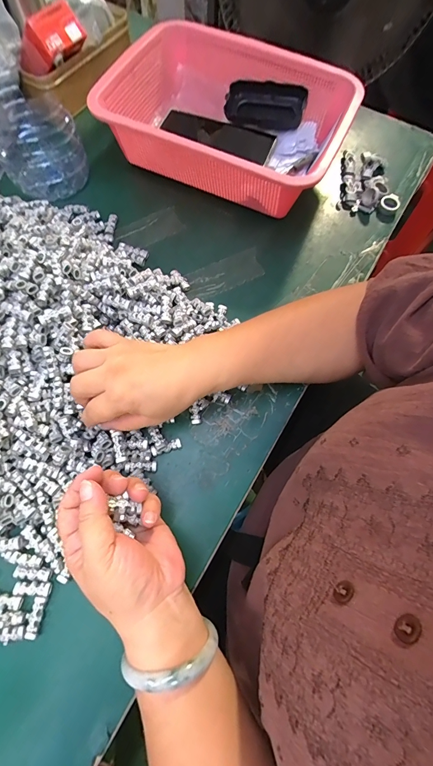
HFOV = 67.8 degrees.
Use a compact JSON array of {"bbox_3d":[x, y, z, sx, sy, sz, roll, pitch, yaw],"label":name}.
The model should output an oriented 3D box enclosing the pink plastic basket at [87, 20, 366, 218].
[{"bbox_3d":[0.013,-0.350,0.438,0.283,0.086,0.223,24,72,7],"label":"pink plastic basket"}]

